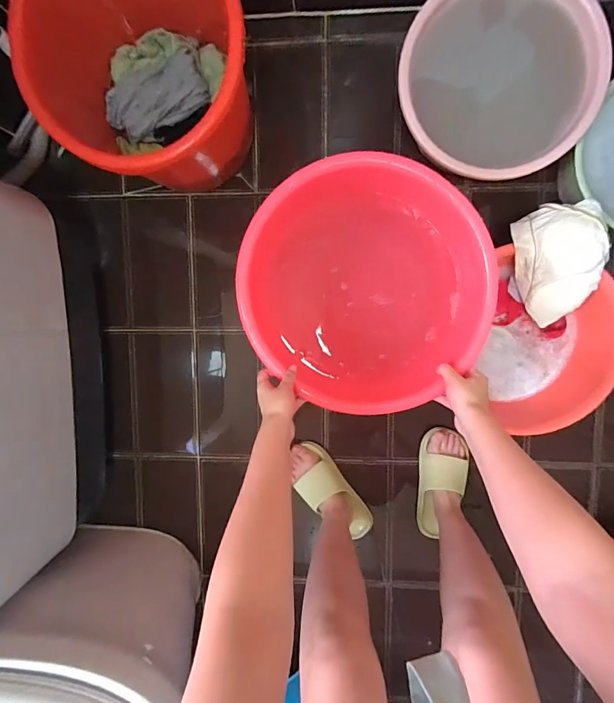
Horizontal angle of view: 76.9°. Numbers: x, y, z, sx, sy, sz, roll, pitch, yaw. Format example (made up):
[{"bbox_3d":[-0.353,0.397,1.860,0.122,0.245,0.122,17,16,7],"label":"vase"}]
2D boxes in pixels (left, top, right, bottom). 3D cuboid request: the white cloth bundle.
[{"bbox_3d":[0.467,-0.160,0.725,0.140,0.108,0.221,-15,95,5],"label":"white cloth bundle"}]

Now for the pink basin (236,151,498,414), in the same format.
[{"bbox_3d":[0.085,-0.100,0.599,0.356,0.105,0.351,0,97,4],"label":"pink basin"}]

